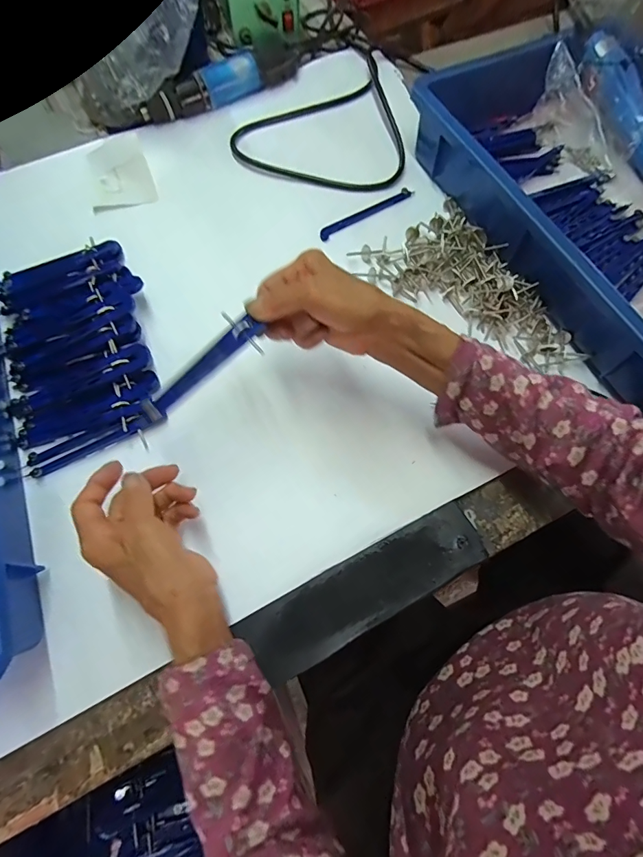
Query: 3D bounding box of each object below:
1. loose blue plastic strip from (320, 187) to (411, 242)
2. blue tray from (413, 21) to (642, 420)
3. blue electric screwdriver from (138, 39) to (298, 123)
[{"bbox_3d":[0.051,-0.245,0.469,0.125,0.005,0.013,-33,72,-12],"label":"loose blue plastic strip"},{"bbox_3d":[0.305,-0.267,0.438,0.306,0.072,0.488,-26,71,-10],"label":"blue tray"},{"bbox_3d":[-0.121,-0.427,0.512,0.208,0.033,0.032,-31,72,-12],"label":"blue electric screwdriver"}]

